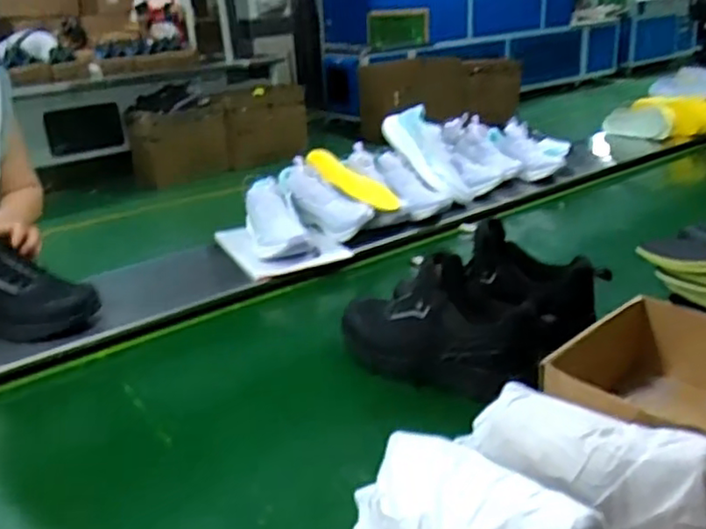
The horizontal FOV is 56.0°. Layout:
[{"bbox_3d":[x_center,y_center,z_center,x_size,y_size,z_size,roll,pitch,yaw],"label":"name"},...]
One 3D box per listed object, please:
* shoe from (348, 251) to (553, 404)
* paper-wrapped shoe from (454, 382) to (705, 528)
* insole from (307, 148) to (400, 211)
[{"bbox_3d":[0.117,0.077,0.858,0.283,0.141,0.090,13,28,34],"label":"shoe"},{"bbox_3d":[0.202,0.169,0.570,0.096,0.107,0.213,-22,29,-37],"label":"paper-wrapped shoe"},{"bbox_3d":[-0.002,-0.174,1.339,0.217,0.027,0.086,34,35,14],"label":"insole"}]

